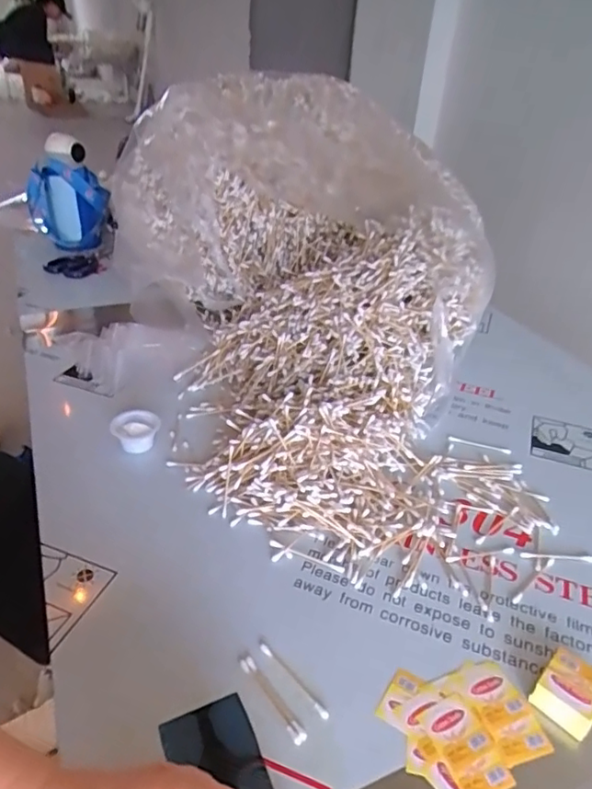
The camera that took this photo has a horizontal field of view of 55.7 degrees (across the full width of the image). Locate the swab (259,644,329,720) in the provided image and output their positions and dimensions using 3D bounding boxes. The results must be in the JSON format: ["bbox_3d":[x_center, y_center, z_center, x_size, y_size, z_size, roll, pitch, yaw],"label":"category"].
[{"bbox_3d":[-0.002,0.216,0.425,0.007,0.004,0.074,-26,42,-36],"label":"swab"}]

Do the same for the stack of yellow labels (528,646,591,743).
[{"bbox_3d":[0.206,0.224,0.420,0.050,0.022,0.042,-27,43,-37],"label":"stack of yellow labels"}]

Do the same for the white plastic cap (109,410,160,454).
[{"bbox_3d":[-0.183,0.043,0.642,0.052,0.026,0.052,2,33,-1],"label":"white plastic cap"}]

